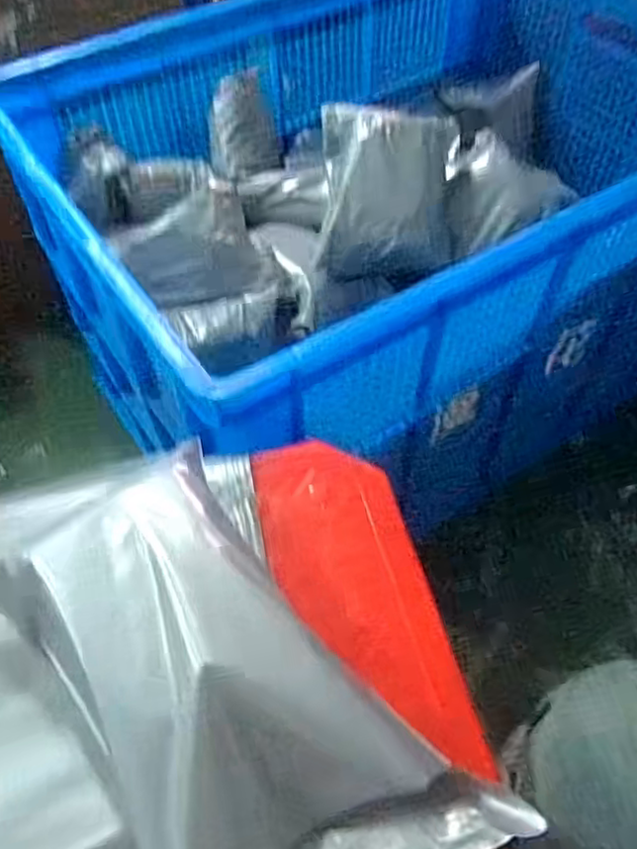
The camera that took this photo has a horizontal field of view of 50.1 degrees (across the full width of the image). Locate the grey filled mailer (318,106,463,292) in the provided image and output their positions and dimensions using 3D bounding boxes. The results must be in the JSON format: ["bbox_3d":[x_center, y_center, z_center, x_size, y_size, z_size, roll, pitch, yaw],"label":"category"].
[{"bbox_3d":[0.074,-0.250,0.744,0.144,0.067,0.200,5,79,-8],"label":"grey filled mailer"}]

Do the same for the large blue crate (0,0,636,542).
[{"bbox_3d":[0.103,-0.287,0.959,0.869,0.414,0.662,-29,59,-20],"label":"large blue crate"}]

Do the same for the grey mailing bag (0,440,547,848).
[{"bbox_3d":[-0.050,0.132,0.337,0.149,0.043,0.263,-32,60,-22],"label":"grey mailing bag"}]

